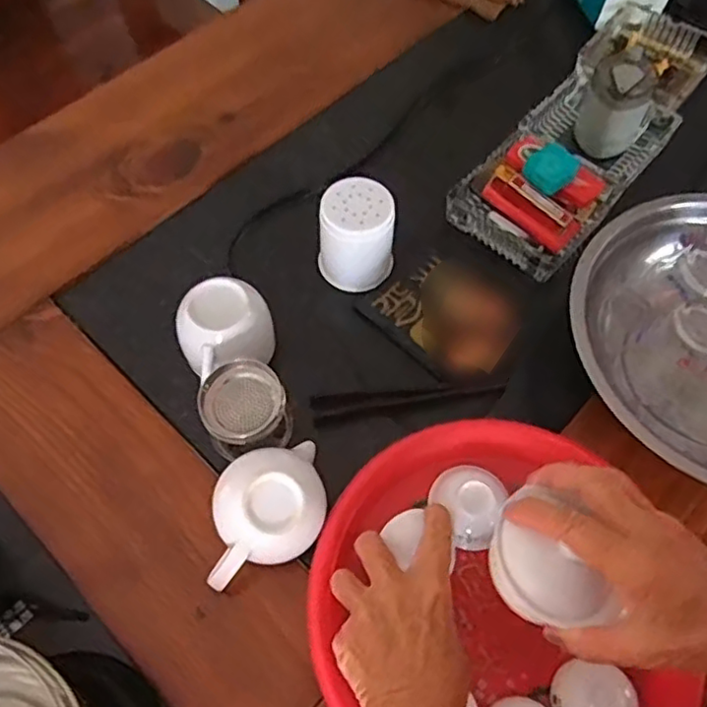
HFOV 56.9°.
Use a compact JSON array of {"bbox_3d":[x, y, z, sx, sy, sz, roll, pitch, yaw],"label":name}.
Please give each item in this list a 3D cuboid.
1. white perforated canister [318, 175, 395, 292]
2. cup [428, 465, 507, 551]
[{"bbox_3d":[0.002,-0.105,0.579,0.062,0.076,0.066,0,63,0],"label":"white perforated canister"},{"bbox_3d":[0.083,0.108,0.482,0.050,0.031,0.060,22,66,9],"label":"cup"}]

